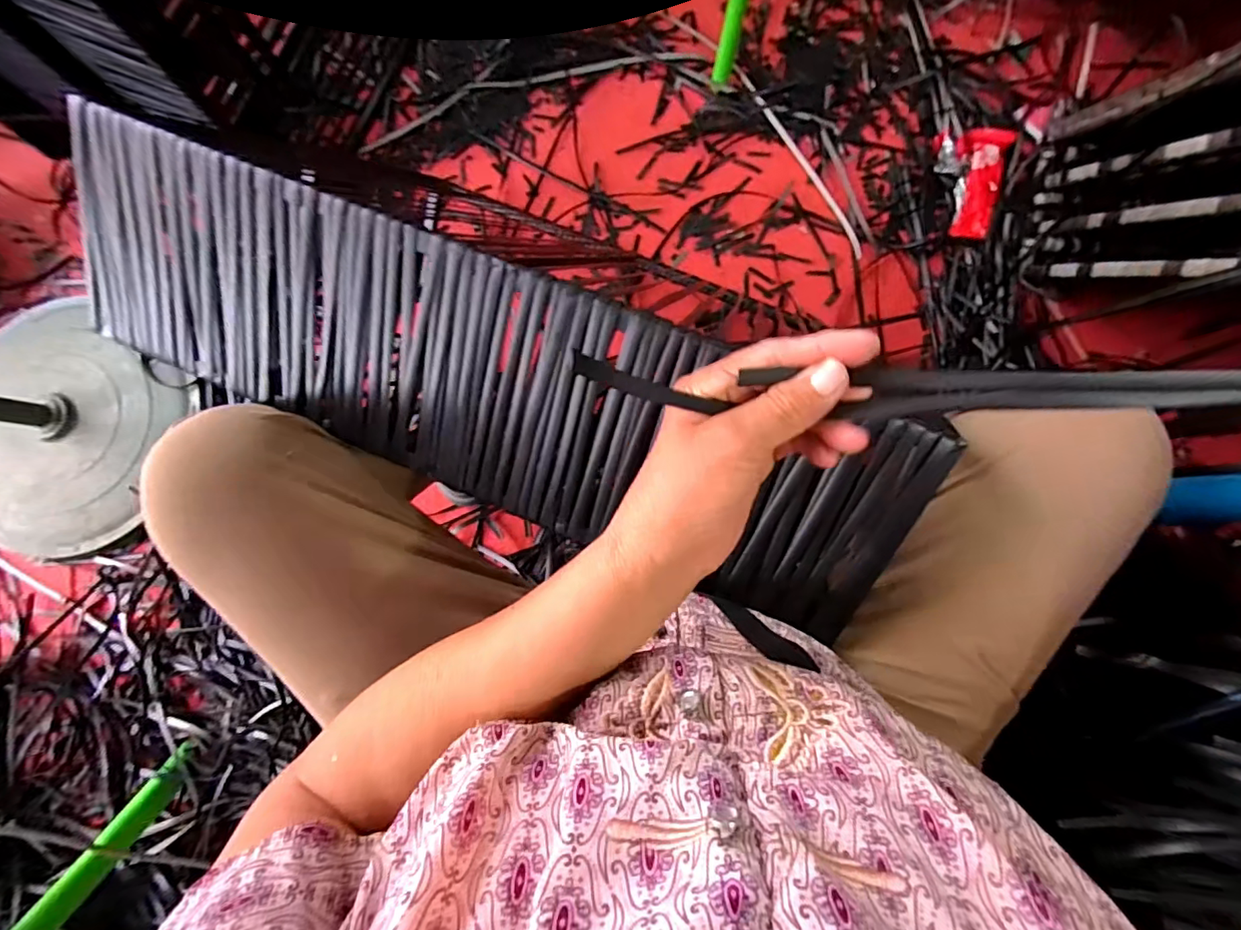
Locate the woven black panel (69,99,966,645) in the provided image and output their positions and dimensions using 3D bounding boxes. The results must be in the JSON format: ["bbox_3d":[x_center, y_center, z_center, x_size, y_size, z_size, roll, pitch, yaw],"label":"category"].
[{"bbox_3d":[-0.123,-0.066,0.397,0.663,0.011,0.186,22,115,6],"label":"woven black panel"}]

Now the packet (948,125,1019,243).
[{"bbox_3d":[0.606,-0.477,0.885,0.079,0.032,0.209,10,81,3],"label":"packet"}]

